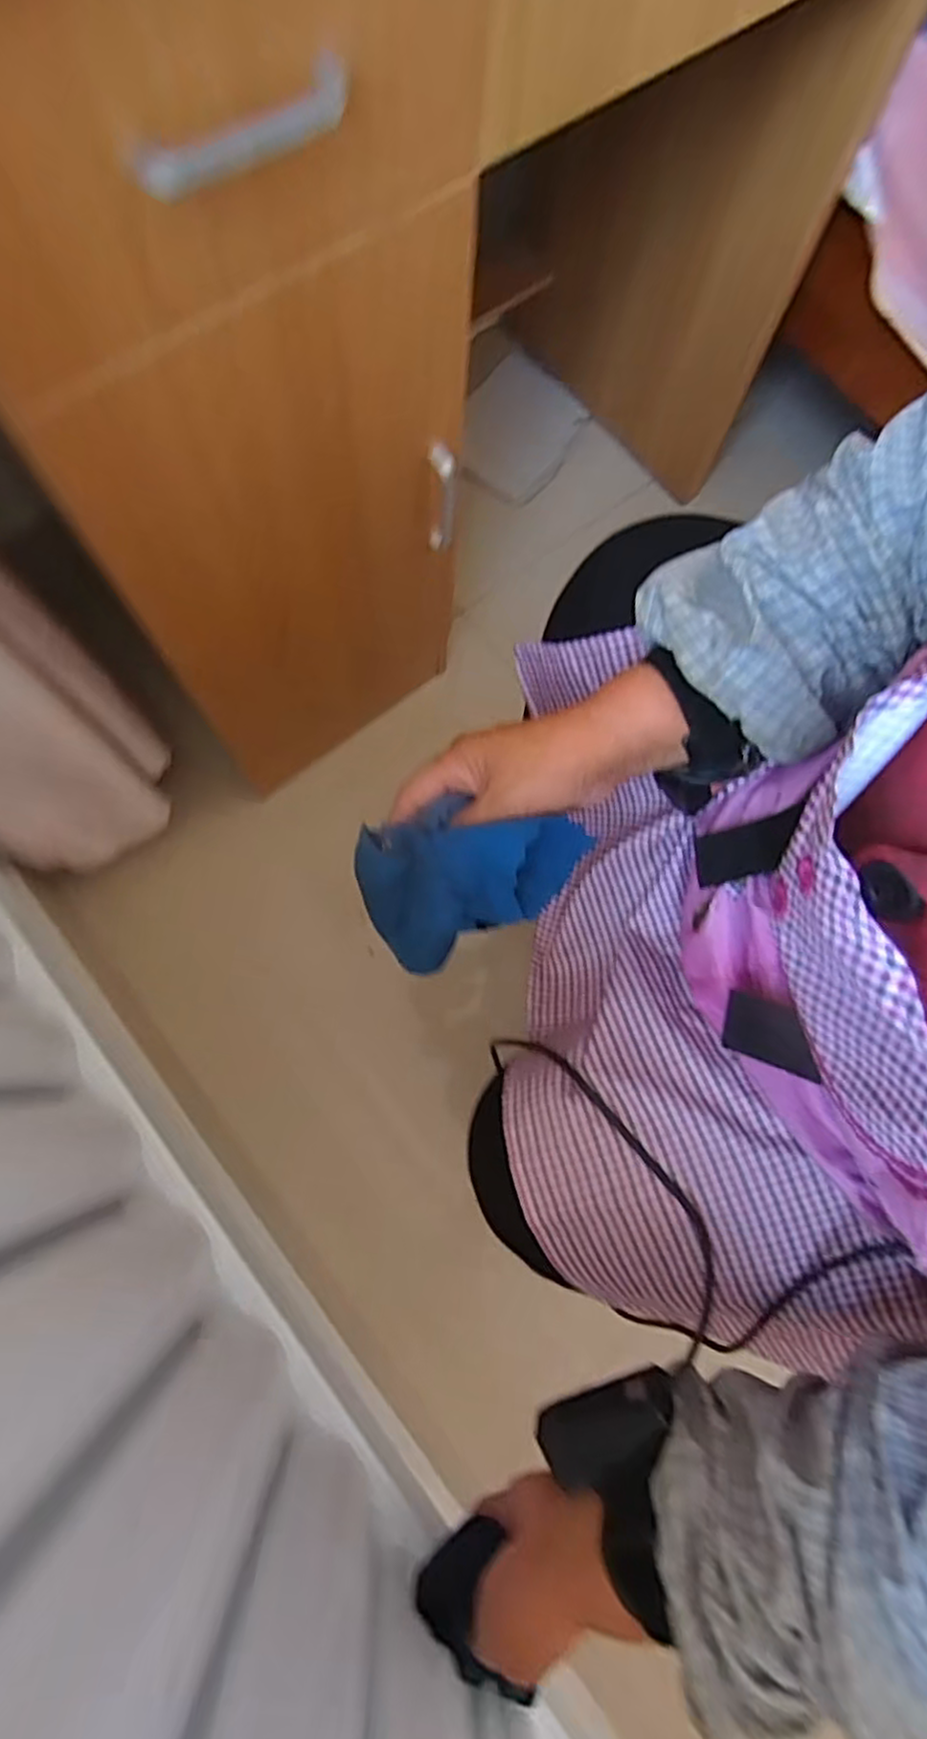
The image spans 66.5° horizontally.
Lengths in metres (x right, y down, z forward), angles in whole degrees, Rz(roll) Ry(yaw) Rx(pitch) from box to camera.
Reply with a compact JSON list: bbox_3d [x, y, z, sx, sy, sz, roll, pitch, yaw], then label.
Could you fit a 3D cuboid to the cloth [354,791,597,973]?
[{"bbox_3d":[0.006,-0.004,0.402,0.126,0.070,0.079,-25,78,-8],"label":"cloth"}]

